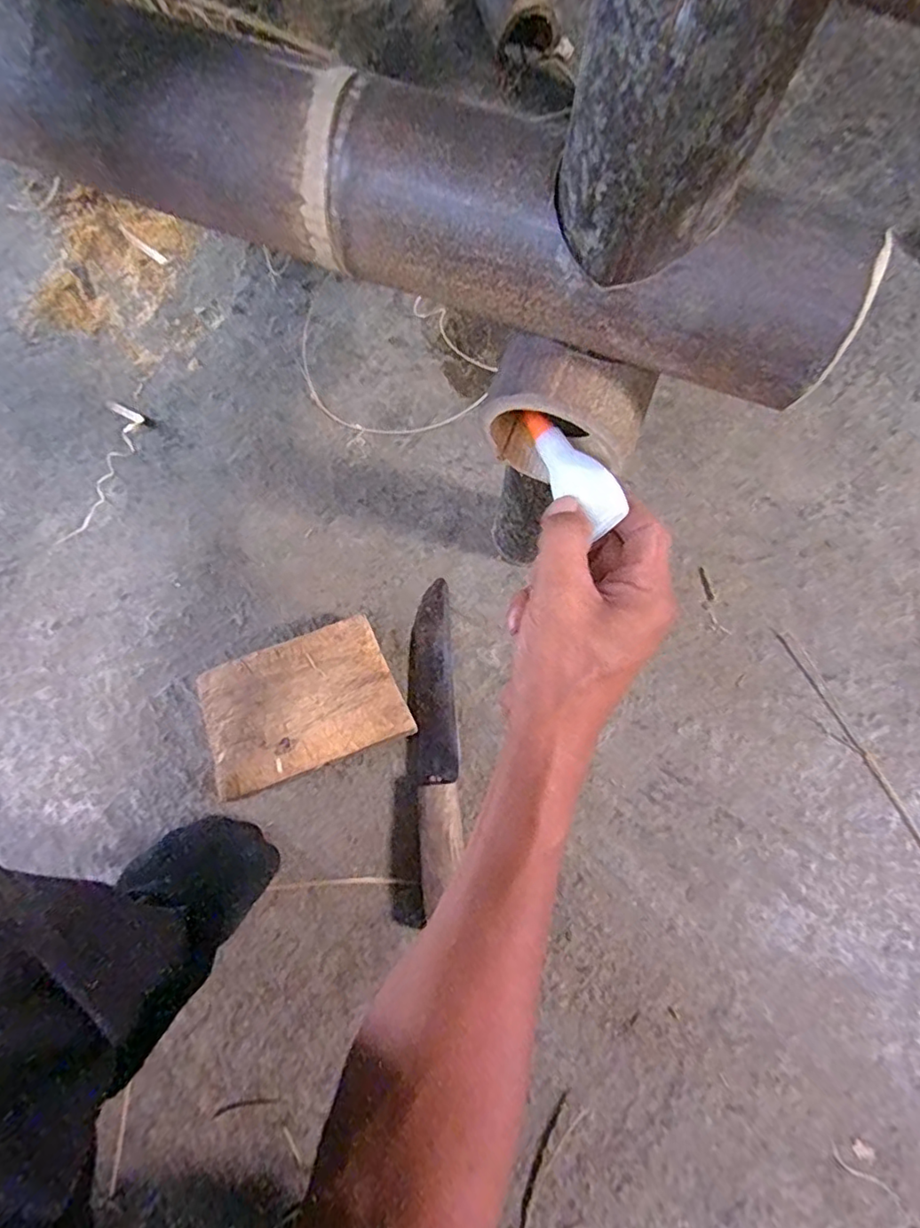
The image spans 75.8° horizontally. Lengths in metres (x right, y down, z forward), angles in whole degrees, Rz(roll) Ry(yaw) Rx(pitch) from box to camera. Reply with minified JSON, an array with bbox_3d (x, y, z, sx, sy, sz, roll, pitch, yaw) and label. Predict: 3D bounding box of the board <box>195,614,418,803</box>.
[{"bbox_3d":[-0.136,0.081,0.523,0.160,0.041,0.111,-21,76,-3],"label":"board"}]

